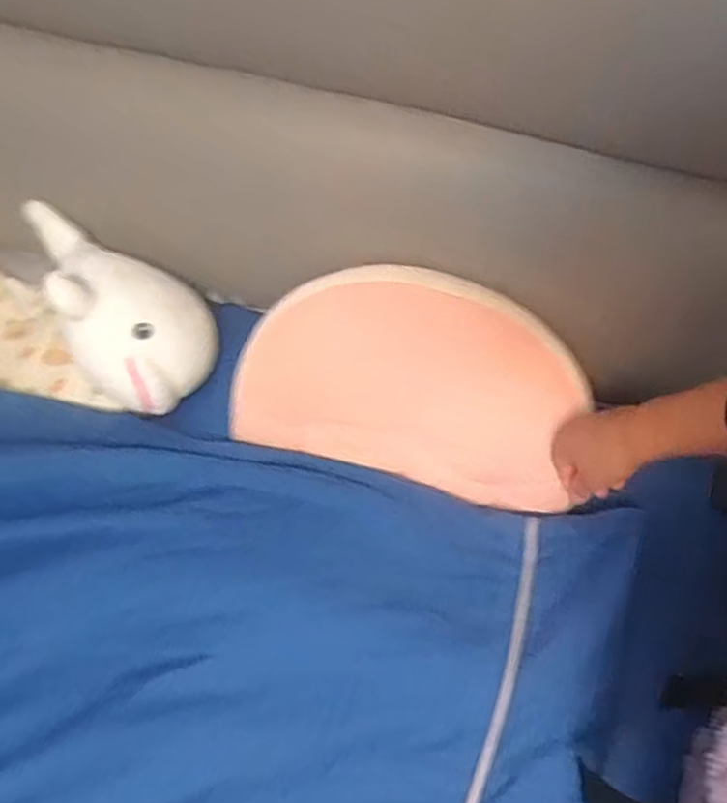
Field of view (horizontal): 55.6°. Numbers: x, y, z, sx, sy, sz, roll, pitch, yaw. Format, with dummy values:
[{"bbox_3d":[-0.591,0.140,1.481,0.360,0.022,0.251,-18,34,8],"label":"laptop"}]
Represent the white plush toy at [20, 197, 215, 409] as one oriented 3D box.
[{"bbox_3d":[-0.278,-0.123,0.782,0.162,0.150,0.278,-26,68,-12],"label":"white plush toy"}]

